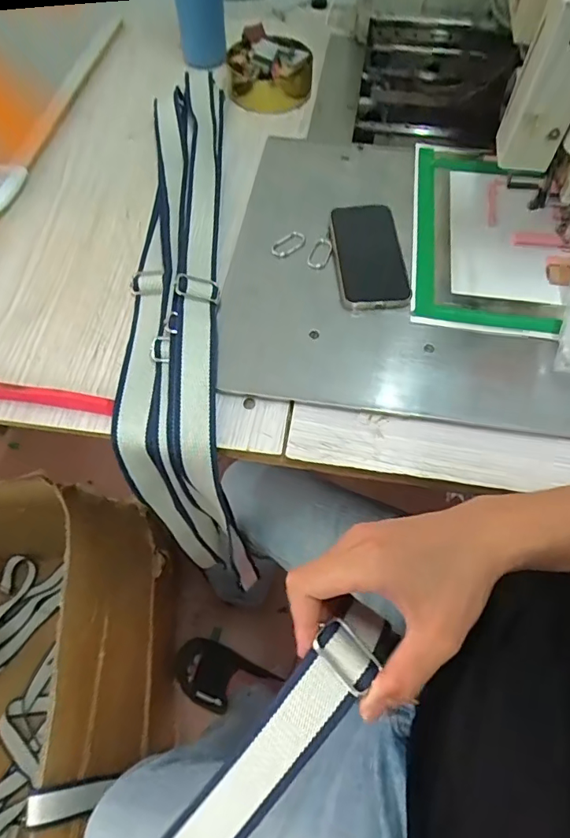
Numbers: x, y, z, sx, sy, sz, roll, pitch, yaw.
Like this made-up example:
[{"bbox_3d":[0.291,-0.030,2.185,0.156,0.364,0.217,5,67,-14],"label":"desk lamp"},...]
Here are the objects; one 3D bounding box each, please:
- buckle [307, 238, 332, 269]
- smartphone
[{"bbox_3d":[0.038,-0.178,0.539,0.020,0.007,0.043,18,62,11],"label":"buckle"},{"bbox_3d":[0.088,-0.177,0.533,0.072,0.013,0.135,-9,71,7],"label":"smartphone"}]

